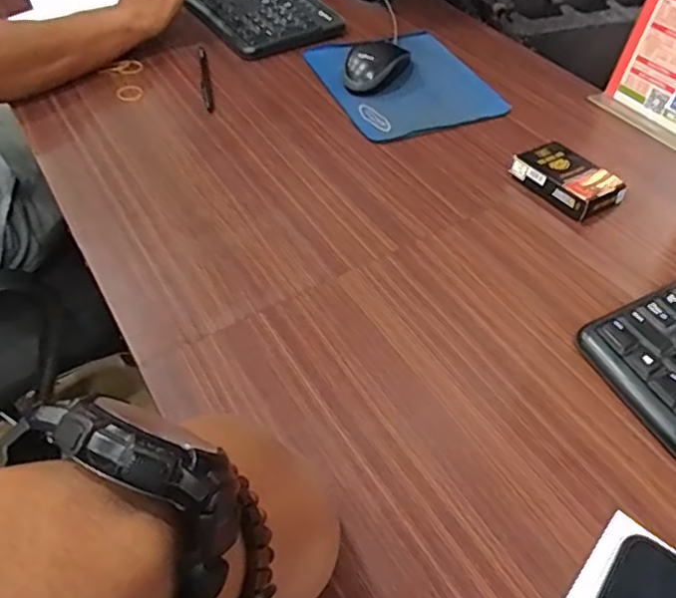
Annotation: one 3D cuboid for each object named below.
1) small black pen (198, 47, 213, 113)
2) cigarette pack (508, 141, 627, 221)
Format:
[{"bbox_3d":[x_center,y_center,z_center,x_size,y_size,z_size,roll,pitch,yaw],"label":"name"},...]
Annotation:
[{"bbox_3d":[-0.159,-0.264,0.703,0.012,0.005,0.142,-10,50,-8],"label":"small black pen"},{"bbox_3d":[0.220,-0.114,0.564,0.061,0.027,0.091,-31,56,-24],"label":"cigarette pack"}]

